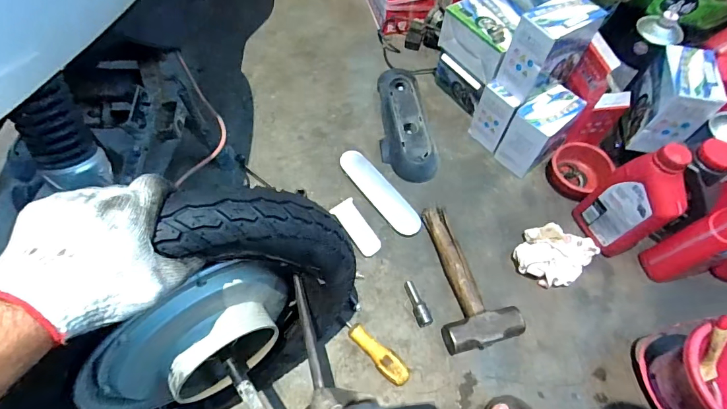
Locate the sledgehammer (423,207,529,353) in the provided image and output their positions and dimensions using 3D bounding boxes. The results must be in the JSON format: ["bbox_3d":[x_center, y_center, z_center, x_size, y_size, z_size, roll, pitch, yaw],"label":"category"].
[{"bbox_3d":[0.175,0.117,0.679,0.126,0.048,0.251,-8,60,-6],"label":"sledgehammer"}]

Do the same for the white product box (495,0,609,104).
[{"bbox_3d":[0.322,-0.273,0.692,0.127,0.144,0.082,-30,65,-17],"label":"white product box"}]

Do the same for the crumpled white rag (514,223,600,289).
[{"bbox_3d":[0.344,0.085,0.706,0.146,0.040,0.114,-39,68,-21],"label":"crumpled white rag"}]

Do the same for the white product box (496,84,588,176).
[{"bbox_3d":[0.345,-0.141,0.776,0.124,0.136,0.078,-32,66,-18],"label":"white product box"}]

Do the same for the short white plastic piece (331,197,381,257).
[{"bbox_3d":[-0.012,0.044,0.714,0.043,0.012,0.107,-35,89,-19],"label":"short white plastic piece"}]

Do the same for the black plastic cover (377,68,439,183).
[{"bbox_3d":[0.085,-0.176,0.847,0.105,0.045,0.295,-6,60,-5],"label":"black plastic cover"}]

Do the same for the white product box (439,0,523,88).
[{"bbox_3d":[0.247,-0.334,0.791,0.108,0.088,0.172,-26,64,-15],"label":"white product box"}]

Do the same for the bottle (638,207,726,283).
[{"bbox_3d":[0.569,0.052,0.628,0.123,0.237,0.069,-17,62,-11],"label":"bottle"}]

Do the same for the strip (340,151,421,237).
[{"bbox_3d":[0.028,-0.023,0.769,0.051,0.026,0.218,-33,66,-19],"label":"strip"}]

